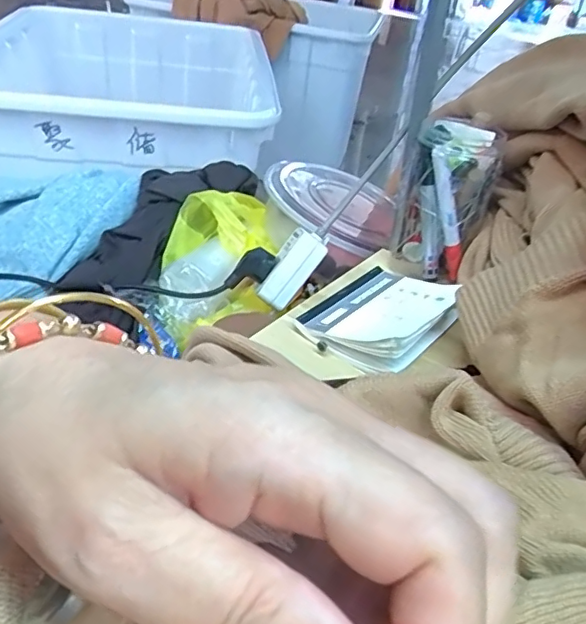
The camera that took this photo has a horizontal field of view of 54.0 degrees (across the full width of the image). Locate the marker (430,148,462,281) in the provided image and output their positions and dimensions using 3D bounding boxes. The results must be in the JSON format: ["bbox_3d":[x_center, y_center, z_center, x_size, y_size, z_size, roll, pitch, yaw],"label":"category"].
[{"bbox_3d":[0.152,-0.092,0.564,0.016,0.138,0.017,-12,34,12],"label":"marker"}]

